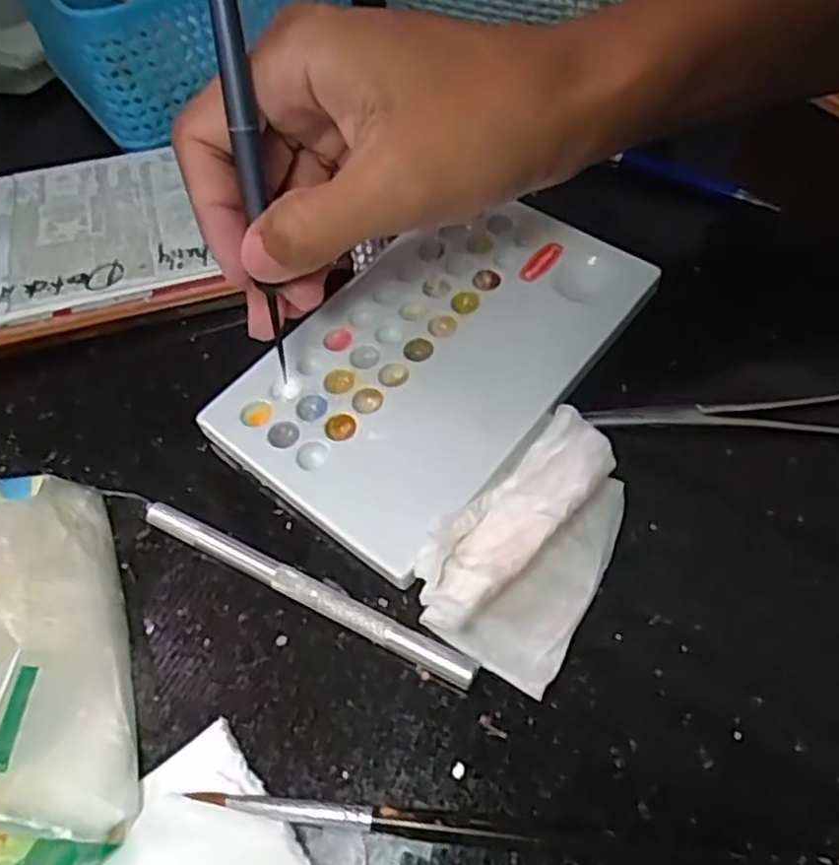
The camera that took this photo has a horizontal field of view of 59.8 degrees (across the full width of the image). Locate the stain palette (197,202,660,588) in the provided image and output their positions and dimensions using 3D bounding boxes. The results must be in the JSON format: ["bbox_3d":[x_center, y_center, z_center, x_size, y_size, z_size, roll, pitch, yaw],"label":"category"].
[{"bbox_3d":[0.006,-0.031,0.261,0.093,0.008,0.151,34,65,19],"label":"stain palette"}]

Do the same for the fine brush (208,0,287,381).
[{"bbox_3d":[-0.051,-0.092,0.212,0.007,0.167,0.014,-4,35,-2],"label":"fine brush"}]

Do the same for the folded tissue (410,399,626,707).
[{"bbox_3d":[0.034,0.030,0.220,0.047,0.016,0.079,27,63,15],"label":"folded tissue"}]

